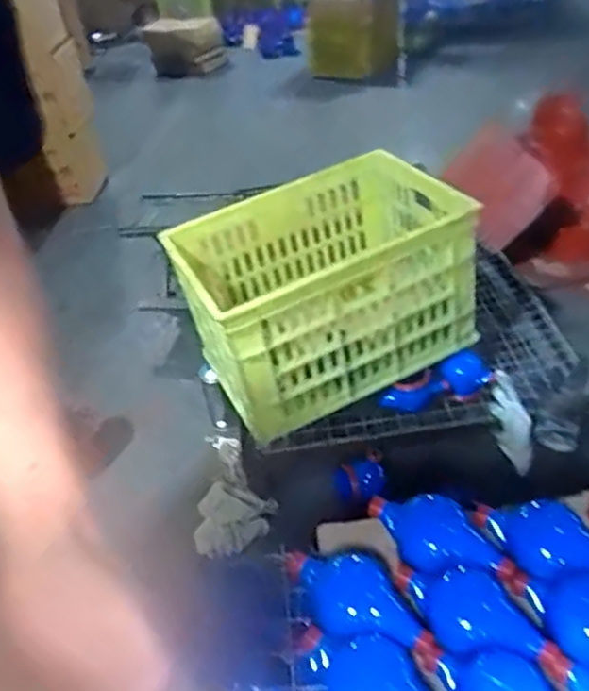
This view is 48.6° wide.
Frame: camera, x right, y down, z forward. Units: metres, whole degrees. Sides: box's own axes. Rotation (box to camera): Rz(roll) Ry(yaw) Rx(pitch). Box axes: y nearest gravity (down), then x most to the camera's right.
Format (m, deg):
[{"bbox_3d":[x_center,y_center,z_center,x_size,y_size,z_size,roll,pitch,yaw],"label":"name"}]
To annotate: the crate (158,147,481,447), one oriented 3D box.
[{"bbox_3d":[0.045,-0.134,1.319,0.483,0.308,0.433,-19,40,-14],"label":"crate"}]

